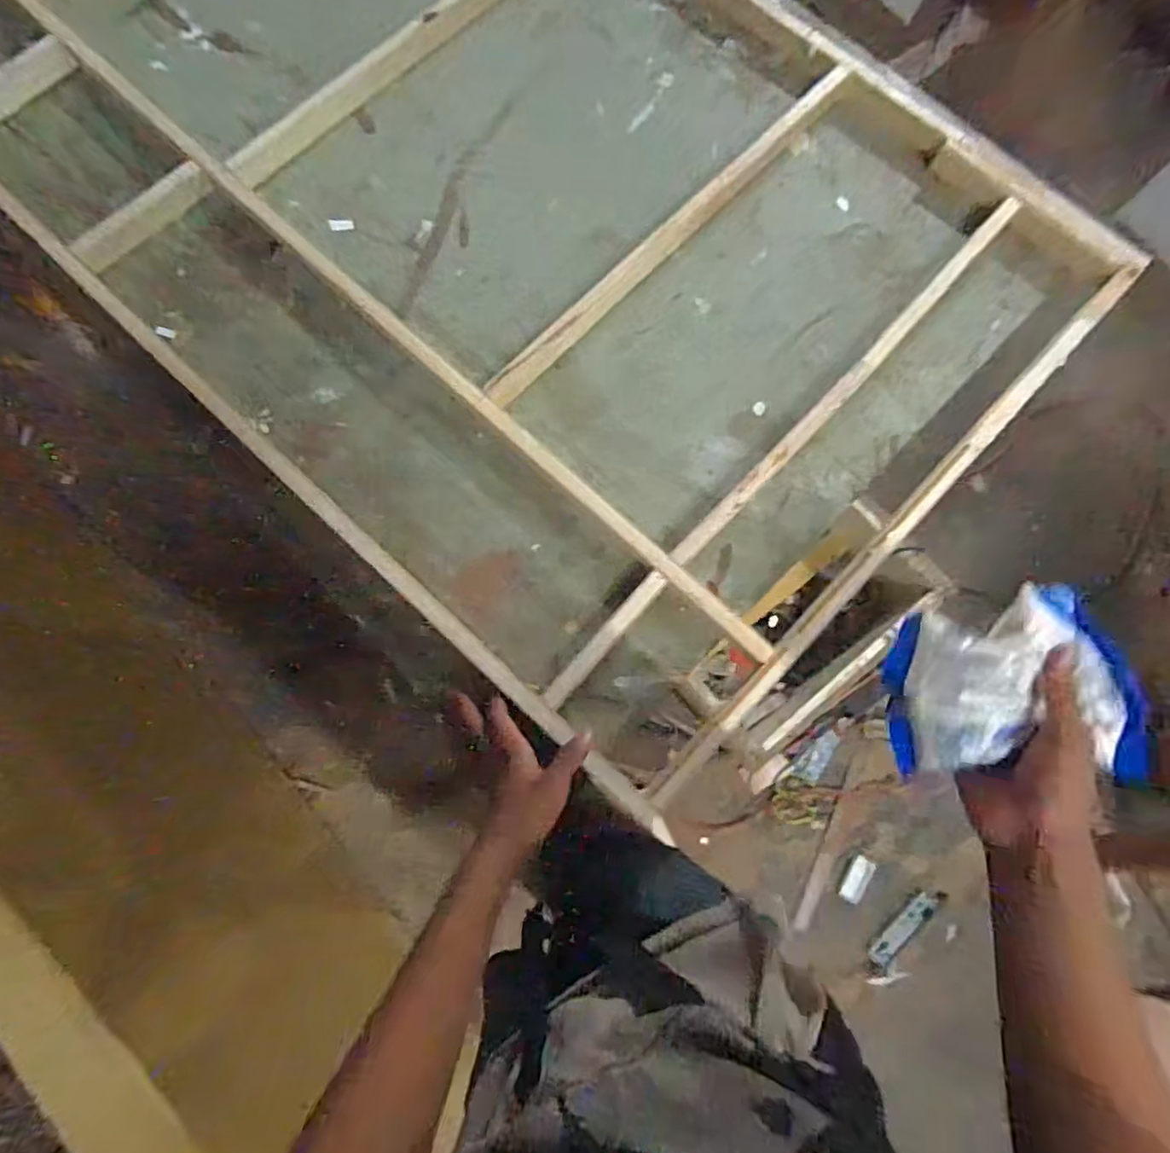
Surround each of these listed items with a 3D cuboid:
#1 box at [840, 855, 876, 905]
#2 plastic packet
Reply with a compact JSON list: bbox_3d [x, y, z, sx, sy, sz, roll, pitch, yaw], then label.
[{"bbox_3d":[0.576,0.642,1.360,0.043,0.017,0.093,29,78,6],"label":"box"},{"bbox_3d":[0.291,0.082,0.451,0.144,0.072,0.127,-14,77,-4],"label":"plastic packet"}]

